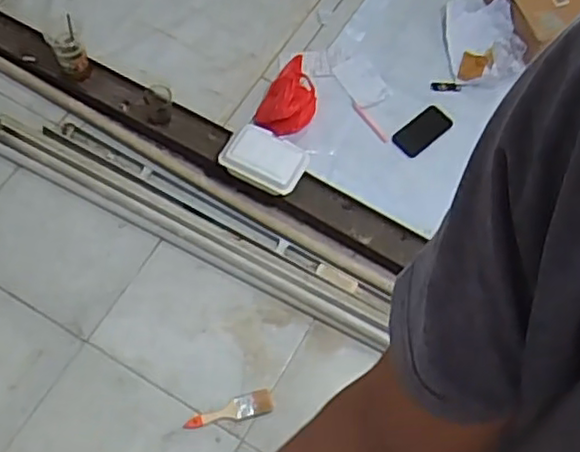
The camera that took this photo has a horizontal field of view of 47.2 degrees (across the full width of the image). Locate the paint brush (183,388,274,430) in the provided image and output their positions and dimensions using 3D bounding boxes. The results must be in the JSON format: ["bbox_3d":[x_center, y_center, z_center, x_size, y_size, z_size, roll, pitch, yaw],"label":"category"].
[{"bbox_3d":[-0.129,0.389,1.401,0.187,0.012,0.049,-12,71,-7],"label":"paint brush"}]

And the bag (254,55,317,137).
[{"bbox_3d":[0.005,-0.330,1.681,0.132,0.076,0.268,21,65,6],"label":"bag"}]

